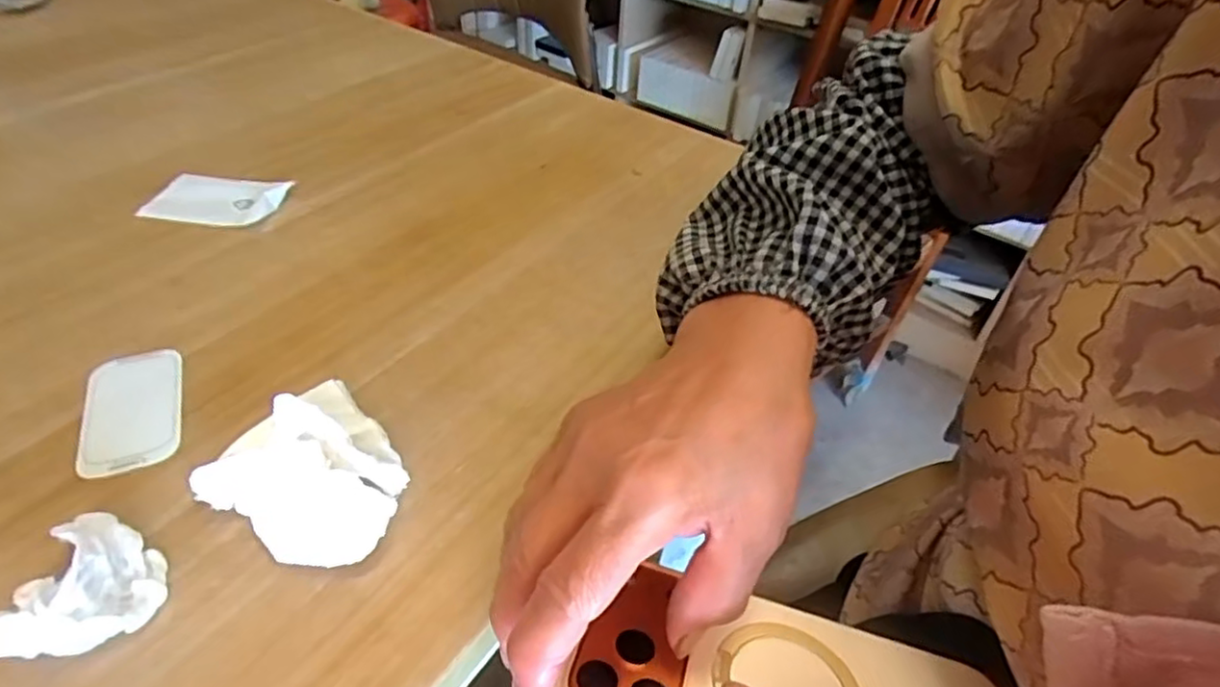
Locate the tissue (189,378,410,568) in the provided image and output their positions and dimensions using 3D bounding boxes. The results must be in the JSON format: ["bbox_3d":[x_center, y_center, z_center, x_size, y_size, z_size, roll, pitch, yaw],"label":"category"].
[{"bbox_3d":[-0.128,0.056,0.282,0.084,0.036,0.071,31,50,26],"label":"tissue"}]

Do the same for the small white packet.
[{"bbox_3d":[-0.272,-0.101,0.451,0.085,0.009,0.051,8,44,5],"label":"small white packet"}]

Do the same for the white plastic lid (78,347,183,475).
[{"bbox_3d":[-0.237,0.031,0.323,0.040,0.005,0.078,-16,47,-19],"label":"white plastic lid"}]

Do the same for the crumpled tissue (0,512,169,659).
[{"bbox_3d":[-0.197,0.092,0.247,0.043,0.023,0.052,9,44,6],"label":"crumpled tissue"}]

